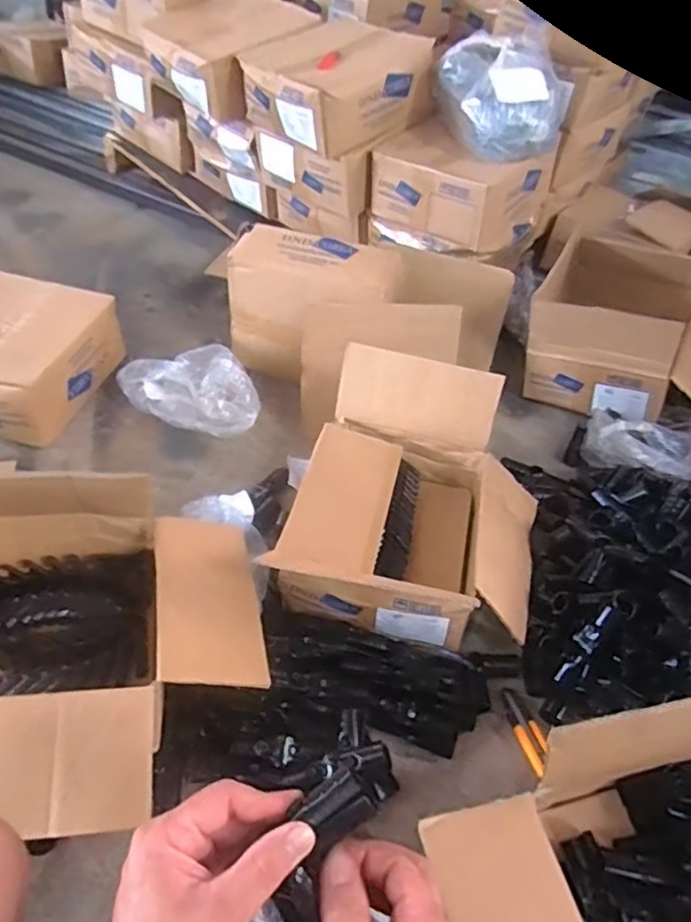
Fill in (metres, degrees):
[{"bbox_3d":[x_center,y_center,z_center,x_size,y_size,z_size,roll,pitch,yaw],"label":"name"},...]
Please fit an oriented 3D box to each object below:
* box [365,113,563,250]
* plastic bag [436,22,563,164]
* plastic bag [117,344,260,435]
[{"bbox_3d":[0.247,-0.588,1.377,0.293,0.148,0.330,26,47,19],"label":"box"},{"bbox_3d":[0.311,-0.749,1.336,0.250,0.179,0.288,9,44,3],"label":"plastic bag"},{"bbox_3d":[-0.289,-0.125,1.205,0.266,0.106,0.147,5,44,-2],"label":"plastic bag"}]

